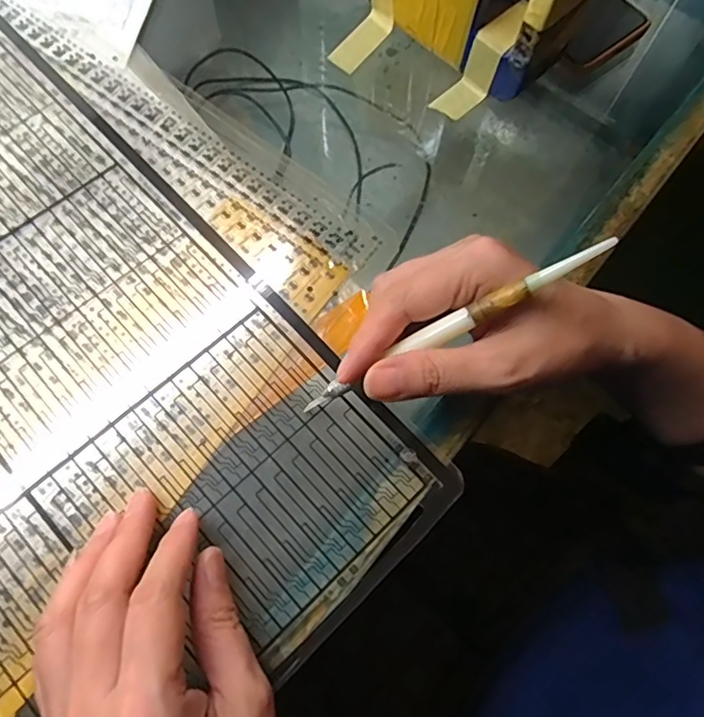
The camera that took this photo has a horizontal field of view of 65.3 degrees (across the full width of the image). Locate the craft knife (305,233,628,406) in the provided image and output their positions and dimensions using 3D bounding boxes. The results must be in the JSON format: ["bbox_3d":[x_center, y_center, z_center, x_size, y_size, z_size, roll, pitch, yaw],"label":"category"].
[{"bbox_3d":[0.038,-0.011,0.235,0.150,0.011,0.010,-29,70,25],"label":"craft knife"}]

